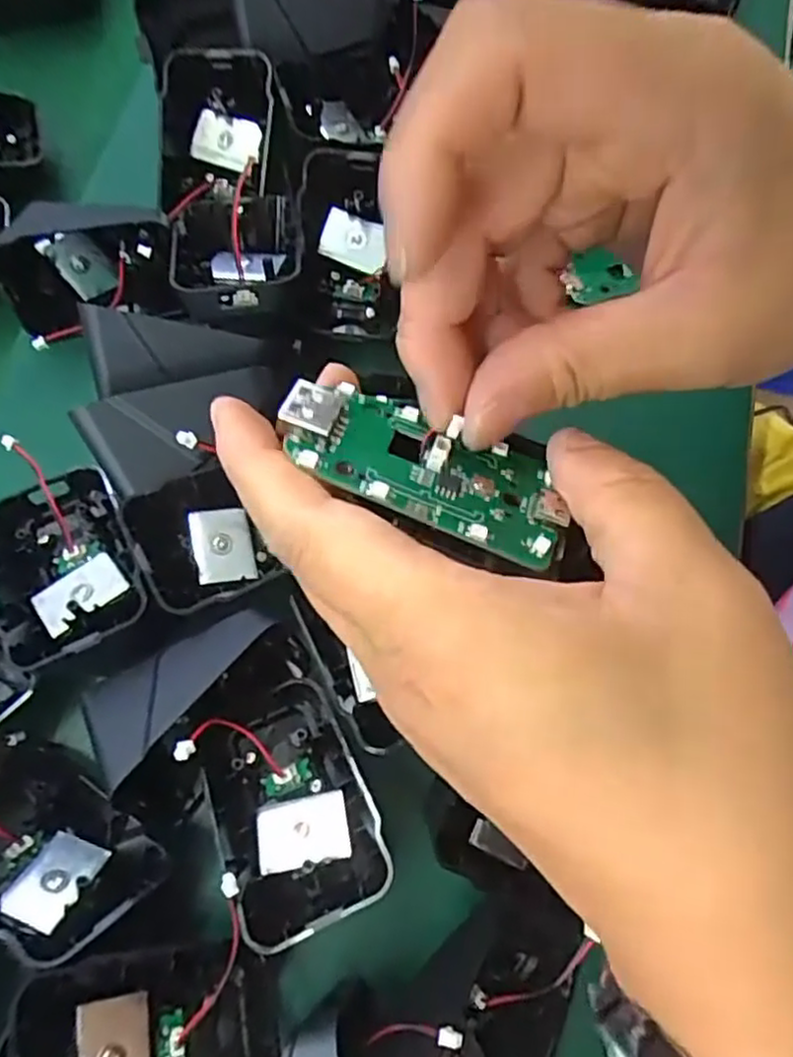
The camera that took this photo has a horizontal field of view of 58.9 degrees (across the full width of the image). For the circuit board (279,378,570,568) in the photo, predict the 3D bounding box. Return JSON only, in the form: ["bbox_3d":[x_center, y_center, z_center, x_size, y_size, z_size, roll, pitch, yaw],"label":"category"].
[{"bbox_3d":[0.007,-0.015,0.151,0.062,0.005,0.030,23,49,-1],"label":"circuit board"}]

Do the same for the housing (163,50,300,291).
[{"bbox_3d":[-0.067,-0.138,0.275,0.051,0.030,0.097,-7,71,-1],"label":"housing"}]

